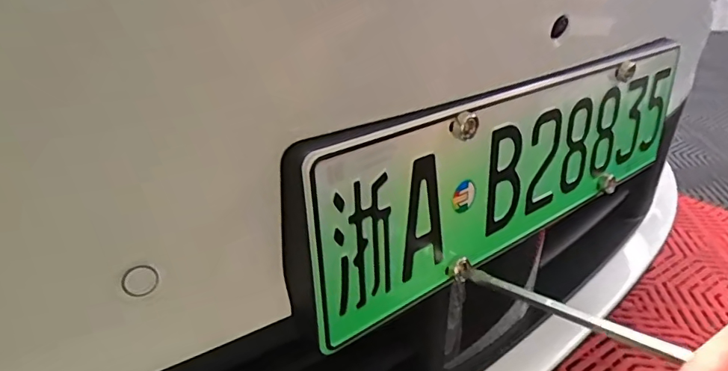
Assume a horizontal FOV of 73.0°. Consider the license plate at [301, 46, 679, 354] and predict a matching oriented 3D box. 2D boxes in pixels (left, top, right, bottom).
[{"bbox_3d":[0.151,-0.021,0.417,0.467,0.133,0.009,-21,31,-34],"label":"license plate"}]

